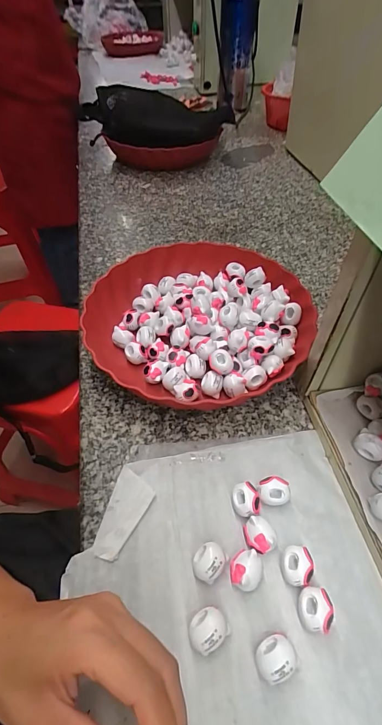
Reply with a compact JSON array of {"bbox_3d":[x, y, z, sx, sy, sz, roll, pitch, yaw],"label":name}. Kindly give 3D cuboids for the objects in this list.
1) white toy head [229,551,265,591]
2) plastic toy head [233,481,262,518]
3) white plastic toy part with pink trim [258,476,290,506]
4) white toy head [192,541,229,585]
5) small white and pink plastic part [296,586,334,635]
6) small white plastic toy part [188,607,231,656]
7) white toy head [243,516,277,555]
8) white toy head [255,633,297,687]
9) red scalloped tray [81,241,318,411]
[{"bbox_3d":[0.040,0.149,0.257,0.022,0.019,0.024,-2,50,3],"label":"white toy head"},{"bbox_3d":[0.044,0.111,0.288,0.021,0.016,0.024,-8,50,-1],"label":"plastic toy head"},{"bbox_3d":[0.067,0.105,0.292,0.025,0.018,0.019,3,50,7],"label":"white plastic toy part with pink trim"},{"bbox_3d":[0.014,0.146,0.261,0.021,0.020,0.025,20,54,21],"label":"white toy head"},{"bbox_3d":[0.083,0.167,0.241,0.021,0.018,0.025,0,50,5],"label":"small white and pink plastic part"},{"bbox_3d":[0.011,0.176,0.235,0.025,0.020,0.021,-24,52,-14],"label":"small white plastic toy part"},{"bbox_3d":[0.052,0.131,0.272,0.021,0.018,0.024,-13,50,-6],"label":"white toy head"},{"bbox_3d":[0.053,0.186,0.225,0.025,0.018,0.022,-30,54,-19],"label":"white toy head"},{"bbox_3d":[0.011,-0.051,0.407,0.235,0.046,0.231,32,59,28],"label":"red scalloped tray"}]

